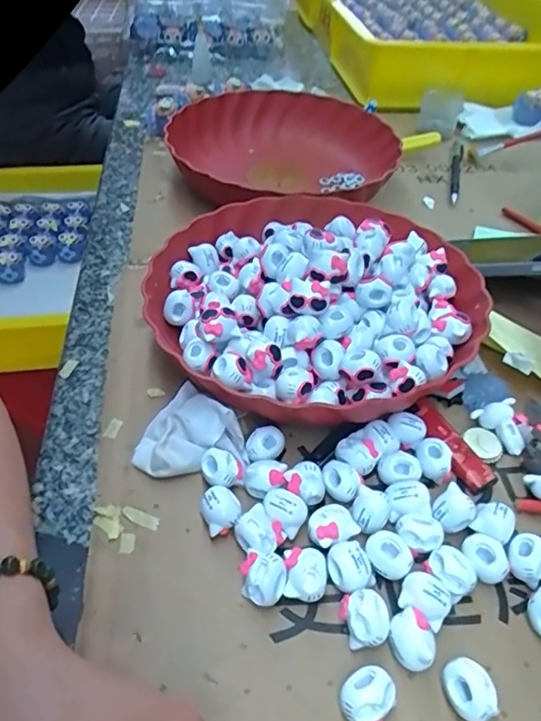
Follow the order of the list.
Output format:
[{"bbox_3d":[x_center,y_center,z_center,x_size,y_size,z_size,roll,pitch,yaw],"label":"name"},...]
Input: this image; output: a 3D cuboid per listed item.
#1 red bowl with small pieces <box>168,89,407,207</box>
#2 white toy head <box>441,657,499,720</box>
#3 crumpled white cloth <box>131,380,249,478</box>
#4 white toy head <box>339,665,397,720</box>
[{"bbox_3d":[0.014,-0.219,0.593,0.225,0.048,0.266,-9,46,-13],"label":"red bowl with small pieces"},{"bbox_3d":[0.090,0.152,0.254,0.019,0.020,0.025,-18,49,-20],"label":"white toy head"},{"bbox_3d":[-0.054,0.047,0.337,0.054,0.034,0.064,-28,53,-28],"label":"crumpled white cloth"},{"bbox_3d":[0.043,0.152,0.248,0.025,0.018,0.021,-27,53,-28],"label":"white toy head"}]

